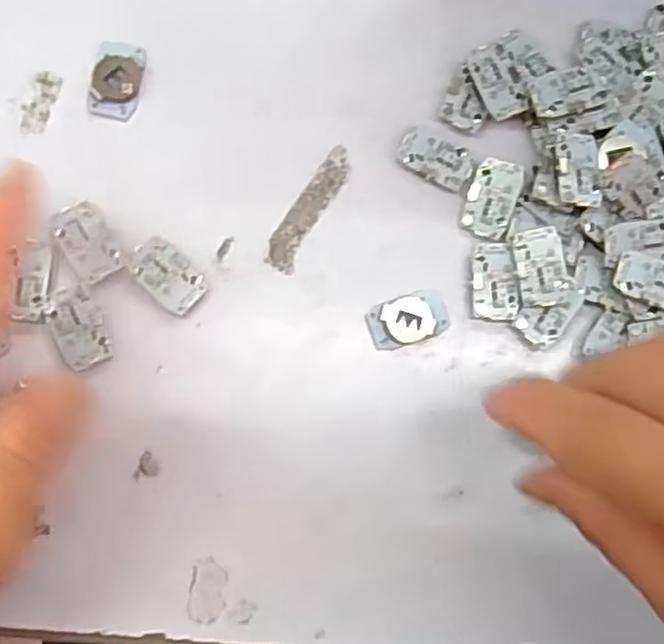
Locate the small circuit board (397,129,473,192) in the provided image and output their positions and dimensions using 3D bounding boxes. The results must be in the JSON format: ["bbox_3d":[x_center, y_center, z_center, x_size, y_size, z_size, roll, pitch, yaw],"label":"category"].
[{"bbox_3d":[0.041,-0.064,0.276,0.030,0.004,0.017,26,81,0],"label":"small circuit board"}]

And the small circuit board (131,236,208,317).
[{"bbox_3d":[-0.061,-0.018,0.264,0.030,0.005,0.019,45,81,3],"label":"small circuit board"}]

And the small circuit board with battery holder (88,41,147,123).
[{"bbox_3d":[-0.083,-0.094,0.272,0.018,0.007,0.031,10,81,-3],"label":"small circuit board with battery holder"}]

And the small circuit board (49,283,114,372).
[{"bbox_3d":[-0.092,0.002,0.256,0.018,0.004,0.030,-23,84,-7],"label":"small circuit board"}]

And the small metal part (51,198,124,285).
[{"bbox_3d":[-0.091,-0.030,0.260,0.018,0.004,0.030,-27,85,-8],"label":"small metal part"}]

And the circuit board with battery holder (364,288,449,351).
[{"bbox_3d":[0.030,-0.001,0.269,0.031,0.006,0.019,-16,83,-7],"label":"circuit board with battery holder"}]

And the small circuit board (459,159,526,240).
[{"bbox_3d":[0.062,-0.048,0.274,0.019,0.004,0.030,19,97,12],"label":"small circuit board"}]

